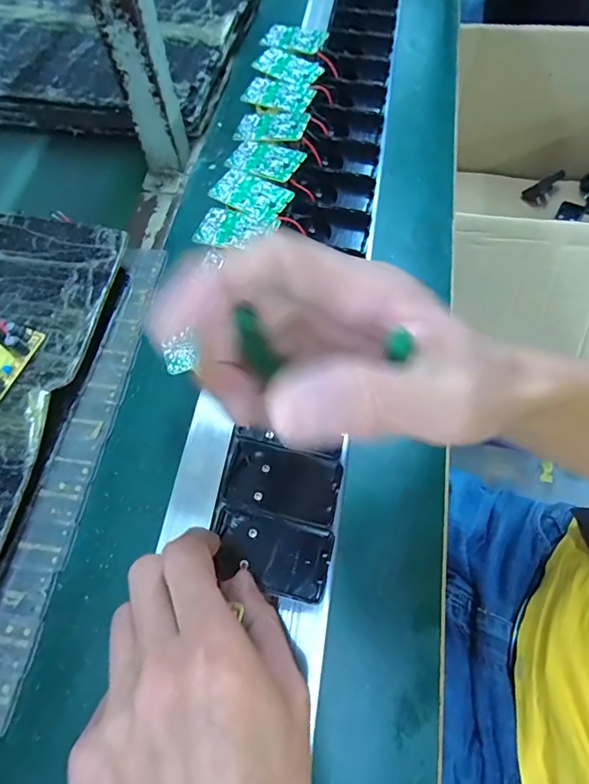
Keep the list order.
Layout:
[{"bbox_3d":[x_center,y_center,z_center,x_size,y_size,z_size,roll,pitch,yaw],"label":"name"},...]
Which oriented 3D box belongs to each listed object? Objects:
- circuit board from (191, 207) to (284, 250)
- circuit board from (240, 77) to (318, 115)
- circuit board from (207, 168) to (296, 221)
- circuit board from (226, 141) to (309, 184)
[{"bbox_3d":[-0.047,-0.127,0.344,0.061,0.009,0.037,21,68,11],"label":"circuit board"},{"bbox_3d":[-0.015,-0.277,0.410,0.063,0.006,0.042,20,70,11],"label":"circuit board"},{"bbox_3d":[-0.035,-0.162,0.358,0.064,0.005,0.038,27,69,13],"label":"circuit board"},{"bbox_3d":[-0.024,-0.198,0.372,0.064,0.004,0.038,23,73,21],"label":"circuit board"}]

